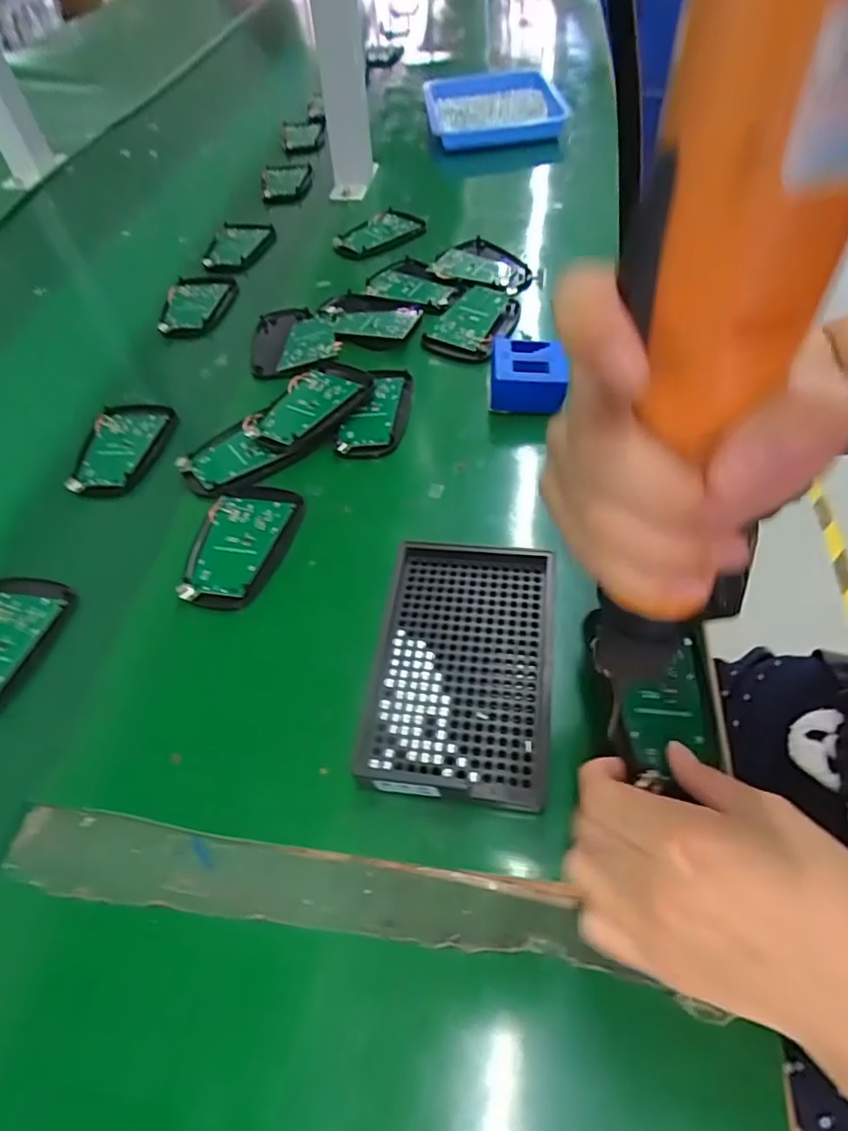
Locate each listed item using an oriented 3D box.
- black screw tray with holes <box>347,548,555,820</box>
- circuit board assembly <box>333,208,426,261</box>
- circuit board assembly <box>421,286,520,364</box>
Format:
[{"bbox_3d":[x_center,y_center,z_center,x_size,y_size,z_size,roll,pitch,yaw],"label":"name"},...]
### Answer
[{"bbox_3d":[0.020,0.051,0.309,0.090,0.022,0.137,5,54,9],"label":"black screw tray with holes"},{"bbox_3d":[-0.051,-0.346,0.613,0.088,0.019,0.054,-23,55,-13],"label":"circuit board assembly"},{"bbox_3d":[0.040,-0.209,0.502,0.062,0.016,0.089,19,56,17],"label":"circuit board assembly"}]

